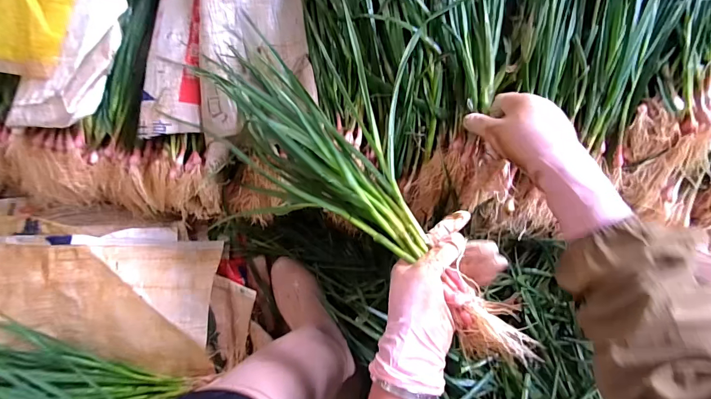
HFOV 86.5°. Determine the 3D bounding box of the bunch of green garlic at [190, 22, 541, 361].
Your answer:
[{"bbox_3d":[-0.025,-0.020,0.460,0.143,0.085,0.537,-45,63,-2],"label":"bunch of green garlic"}]

